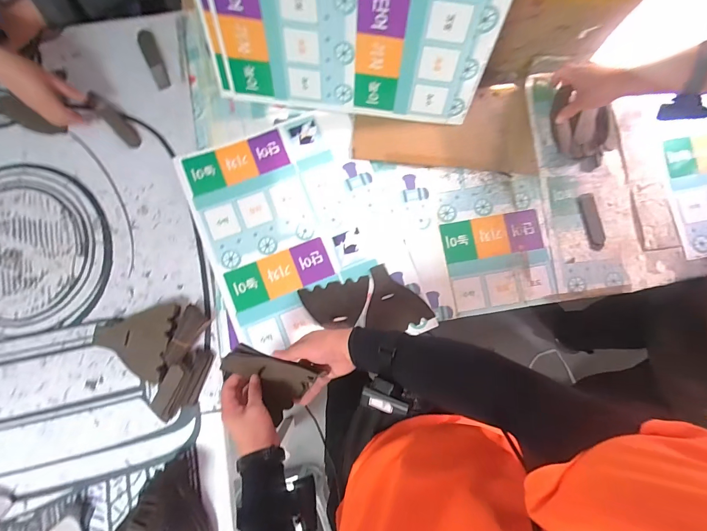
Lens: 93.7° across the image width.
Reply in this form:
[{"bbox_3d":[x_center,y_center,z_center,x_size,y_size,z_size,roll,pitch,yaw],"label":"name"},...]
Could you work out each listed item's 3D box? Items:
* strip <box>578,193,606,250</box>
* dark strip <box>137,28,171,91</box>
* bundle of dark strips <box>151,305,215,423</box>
[{"bbox_3d":[0.517,-0.097,0.716,0.040,0.004,0.122,-8,84,-3],"label":"strip"},{"bbox_3d":[-0.432,-0.444,0.717,0.033,0.008,0.139,-21,85,-5],"label":"dark strip"},{"bbox_3d":[-0.327,0.195,0.649,0.084,0.034,0.222,19,83,0],"label":"bundle of dark strips"}]

